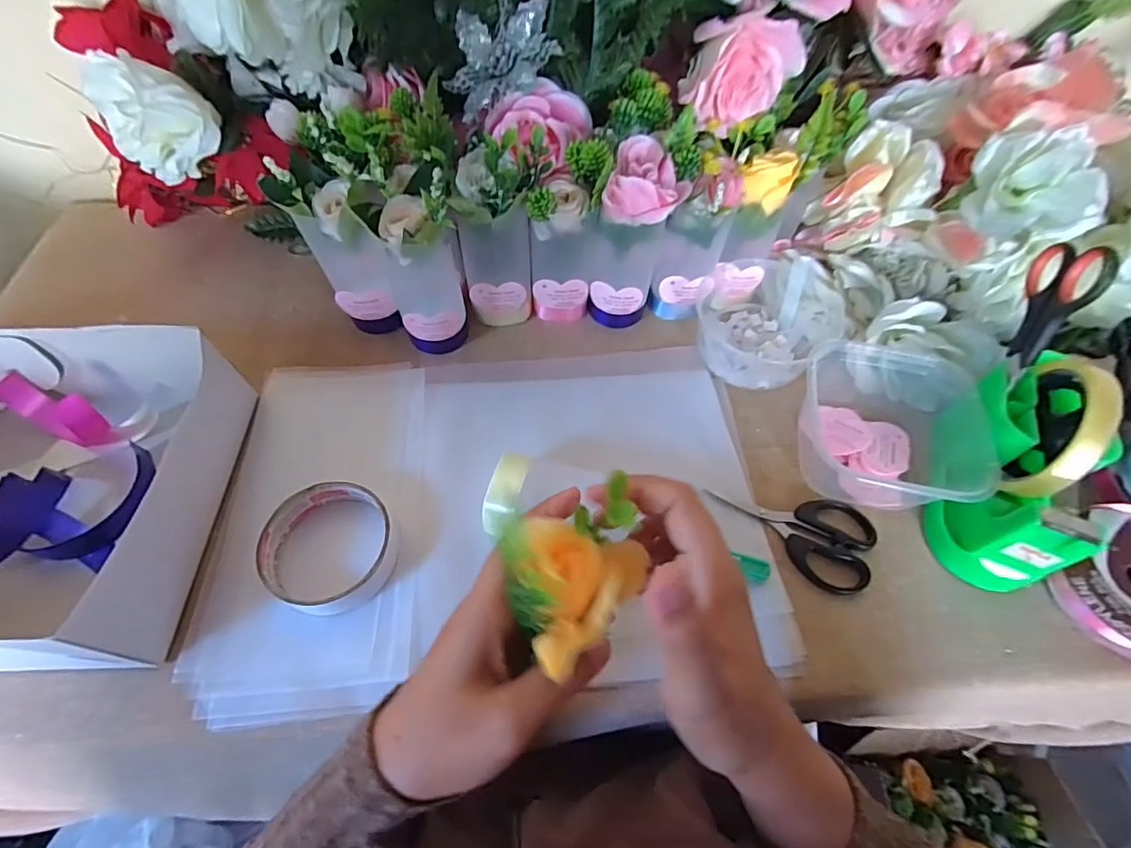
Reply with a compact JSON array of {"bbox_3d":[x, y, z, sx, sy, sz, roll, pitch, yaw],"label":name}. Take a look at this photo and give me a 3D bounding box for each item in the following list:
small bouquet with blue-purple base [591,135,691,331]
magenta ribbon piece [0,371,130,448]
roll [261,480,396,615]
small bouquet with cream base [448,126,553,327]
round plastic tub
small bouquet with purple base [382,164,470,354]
[{"bbox_3d":[0.055,-0.147,0.422,0.062,0.137,0.062,1,58,-2],"label":"small bouquet with blue-purple base"},{"bbox_3d":[-0.367,-0.011,0.369,0.079,0.048,0.025,22,60,11],"label":"magenta ribbon piece"},{"bbox_3d":[-0.153,0.079,0.338,0.080,0.022,0.081,1,58,-2],"label":"roll"},{"bbox_3d":[-0.049,-0.149,0.407,0.064,0.157,0.055,-2,58,-4],"label":"small bouquet with cream base"},{"bbox_3d":[0.168,-0.092,0.439,0.113,0.055,0.106,-35,66,-21],"label":"round plastic tub"},{"bbox_3d":[-0.106,-0.117,0.391,0.053,0.139,0.055,-12,60,-10],"label":"small bouquet with purple base"}]

